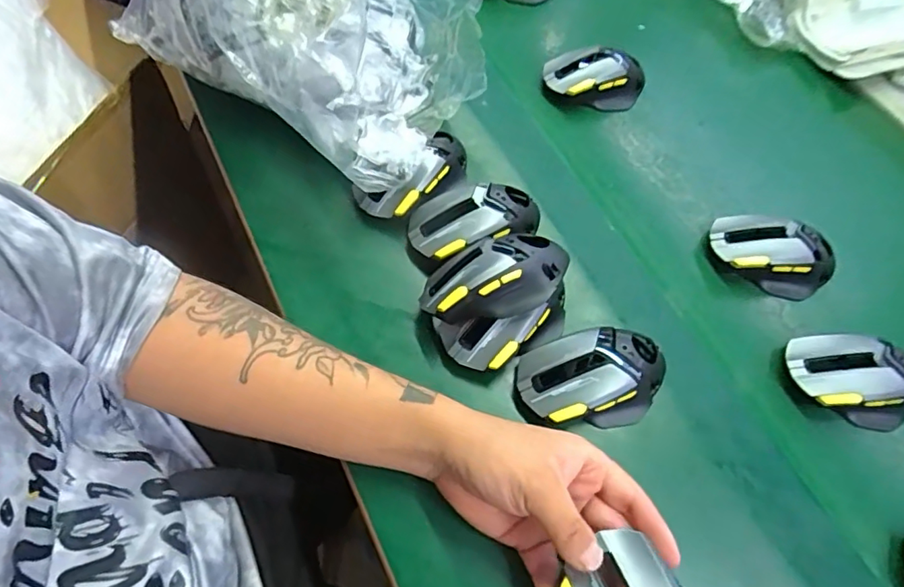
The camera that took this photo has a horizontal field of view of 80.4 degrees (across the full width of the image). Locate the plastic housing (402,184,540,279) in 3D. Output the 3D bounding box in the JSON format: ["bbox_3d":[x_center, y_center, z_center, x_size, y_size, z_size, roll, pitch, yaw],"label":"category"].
[{"bbox_3d":[0.019,-0.063,0.474,0.122,0.042,0.065,-22,66,-12],"label":"plastic housing"}]

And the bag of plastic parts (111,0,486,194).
[{"bbox_3d":[-0.129,-0.263,0.459,0.340,0.162,0.177,37,64,10],"label":"bag of plastic parts"}]

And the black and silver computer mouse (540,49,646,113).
[{"bbox_3d":[0.155,-0.228,0.574,0.110,0.048,0.055,4,63,-6],"label":"black and silver computer mouse"}]

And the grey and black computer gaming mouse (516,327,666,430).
[{"bbox_3d":[0.109,0.064,0.409,0.116,0.043,0.072,-11,64,-7],"label":"grey and black computer gaming mouse"}]

